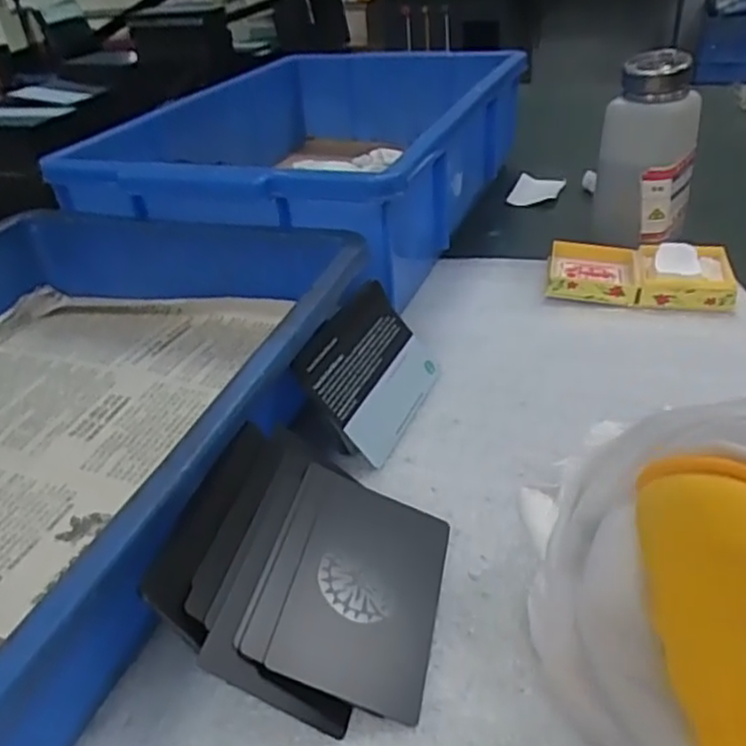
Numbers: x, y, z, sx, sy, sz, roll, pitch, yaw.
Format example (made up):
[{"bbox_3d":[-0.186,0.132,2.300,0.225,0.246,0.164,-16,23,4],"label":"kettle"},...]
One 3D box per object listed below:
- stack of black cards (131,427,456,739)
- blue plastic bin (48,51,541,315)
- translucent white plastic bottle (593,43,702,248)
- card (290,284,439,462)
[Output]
[{"bbox_3d":[-0.023,0.071,0.252,0.095,0.022,0.101,24,38,-3],"label":"stack of black cards"},{"bbox_3d":[-0.025,-0.178,0.550,0.231,0.099,0.390,12,38,20],"label":"blue plastic bin"},{"bbox_3d":[0.185,-0.142,0.457,0.063,0.126,0.054,13,39,21],"label":"translucent white plastic bottle"},{"bbox_3d":[0.000,-0.004,0.337,0.006,0.064,0.084,-27,16,42],"label":"card"}]

